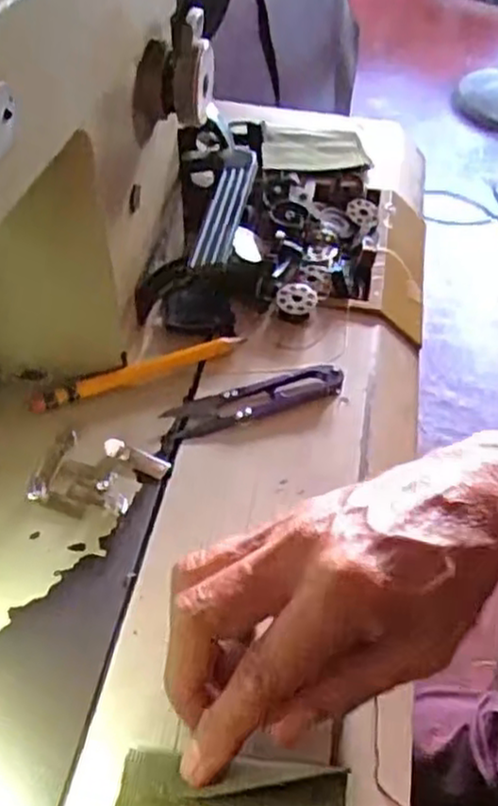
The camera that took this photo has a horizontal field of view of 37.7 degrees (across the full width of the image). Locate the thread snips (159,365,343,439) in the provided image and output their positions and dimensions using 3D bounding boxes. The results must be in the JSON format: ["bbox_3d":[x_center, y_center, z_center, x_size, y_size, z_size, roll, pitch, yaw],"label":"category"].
[{"bbox_3d":[0.005,-0.002,0.394,0.098,0.005,0.024,-14,50,-18],"label":"thread snips"}]

